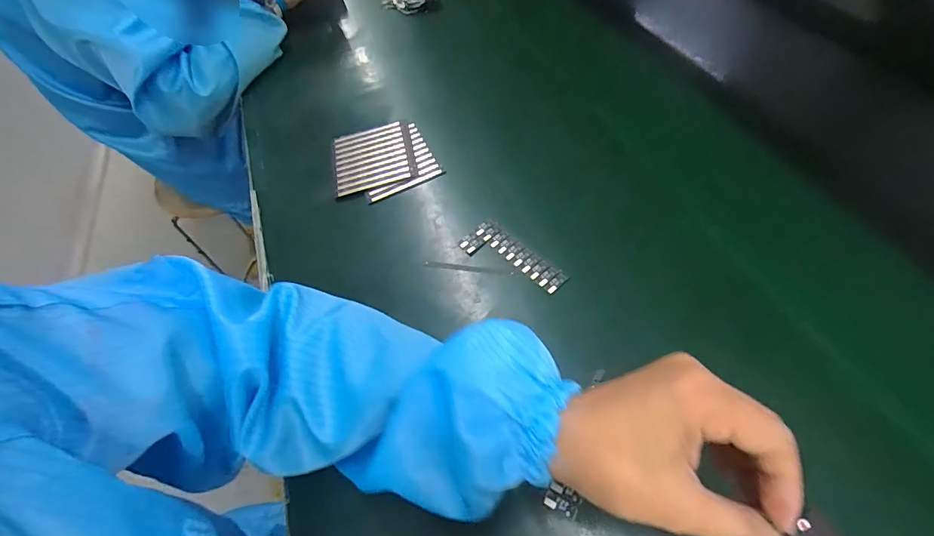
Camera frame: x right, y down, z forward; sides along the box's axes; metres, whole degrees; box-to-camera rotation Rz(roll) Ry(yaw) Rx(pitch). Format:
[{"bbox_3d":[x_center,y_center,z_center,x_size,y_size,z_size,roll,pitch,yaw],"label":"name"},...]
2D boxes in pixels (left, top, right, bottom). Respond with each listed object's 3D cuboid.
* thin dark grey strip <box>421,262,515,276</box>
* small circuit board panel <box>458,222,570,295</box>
[{"bbox_3d":[0.001,0.000,0.394,0.081,0.004,0.007,7,55,14],"label":"thin dark grey strip"},{"bbox_3d":[0.039,-0.007,0.389,0.039,0.004,0.097,-41,58,-14],"label":"small circuit board panel"}]

